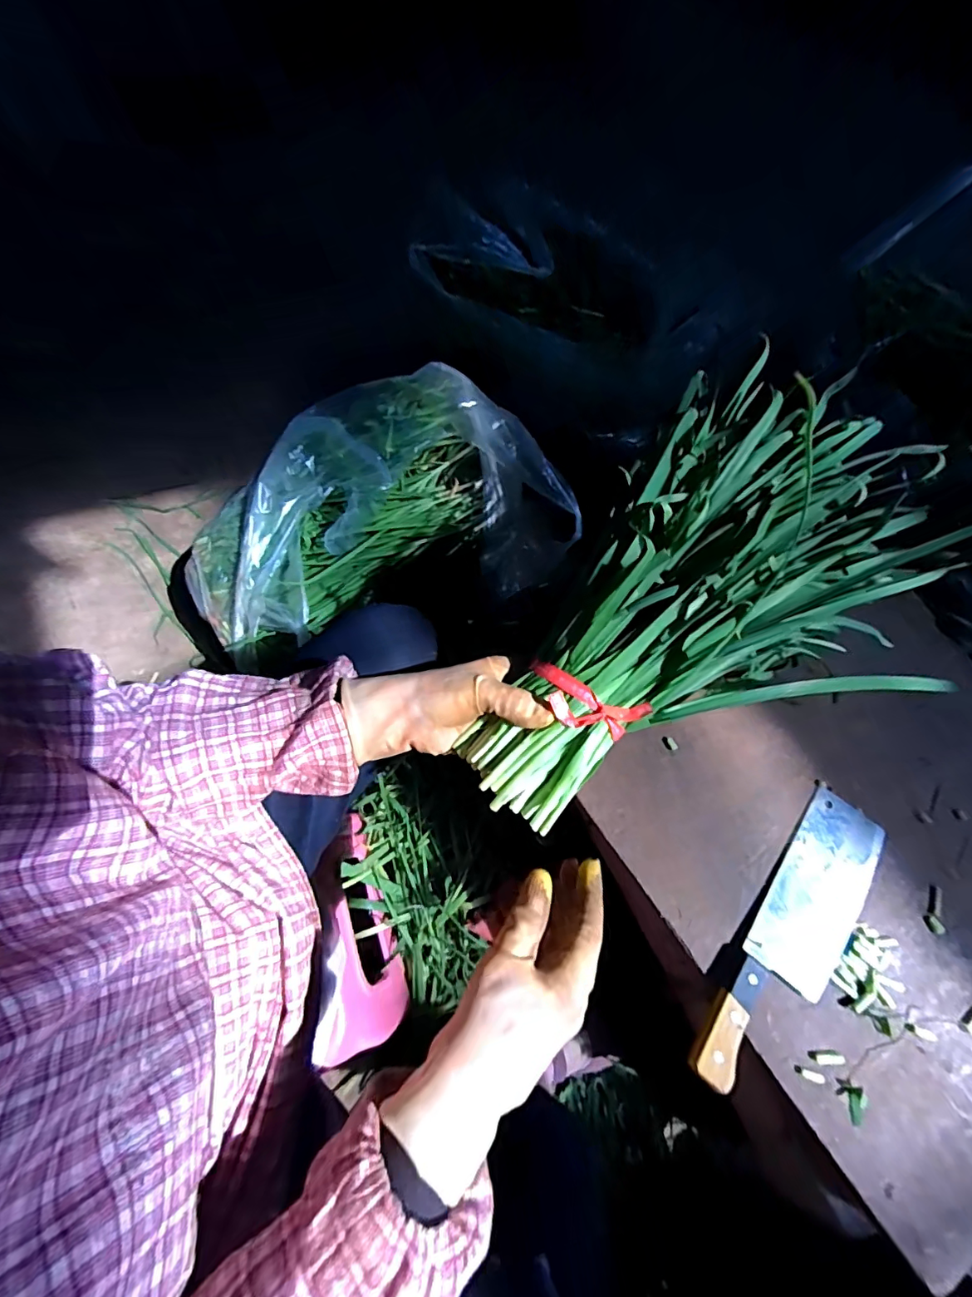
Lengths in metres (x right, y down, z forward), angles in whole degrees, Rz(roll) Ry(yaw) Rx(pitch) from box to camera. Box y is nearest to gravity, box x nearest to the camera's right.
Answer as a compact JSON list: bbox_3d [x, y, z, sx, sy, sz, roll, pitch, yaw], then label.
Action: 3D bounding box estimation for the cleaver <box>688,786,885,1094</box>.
[{"bbox_3d":[0.270,0.248,0.410,0.069,0.014,0.269,38,71,13],"label":"cleaver"}]

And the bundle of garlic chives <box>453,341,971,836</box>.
[{"bbox_3d":[0.149,-0.033,0.359,0.400,0.104,0.220,-45,75,-4],"label":"bundle of garlic chives"}]

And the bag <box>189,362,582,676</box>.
[{"bbox_3d":[-0.185,-0.201,0.726,0.556,0.195,0.362,-27,71,-13],"label":"bag"}]

